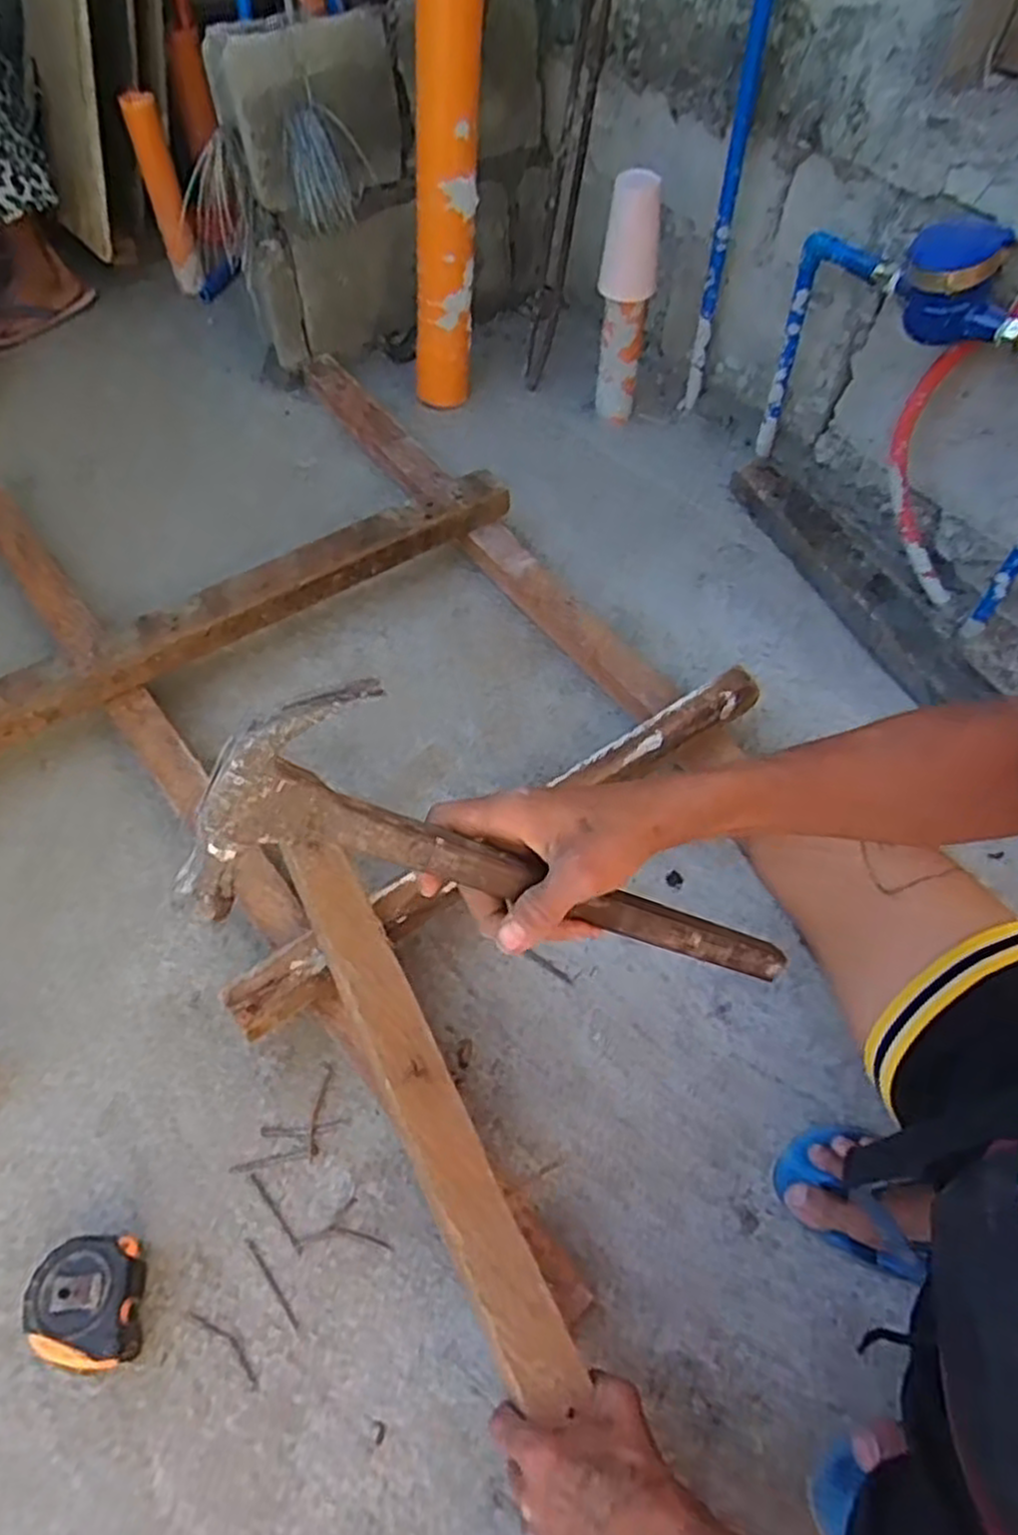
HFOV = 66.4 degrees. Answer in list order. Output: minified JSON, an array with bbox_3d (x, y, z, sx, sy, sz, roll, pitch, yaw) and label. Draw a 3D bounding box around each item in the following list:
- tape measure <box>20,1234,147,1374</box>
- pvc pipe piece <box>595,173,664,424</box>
[{"bbox_3d":[-0.323,0.409,0.598,0.079,0.044,0.083,-3,56,-1],"label":"tape measure"},{"bbox_3d":[0.163,-0.652,1.101,0.074,0.315,0.074,3,56,4],"label":"pvc pipe piece"}]

